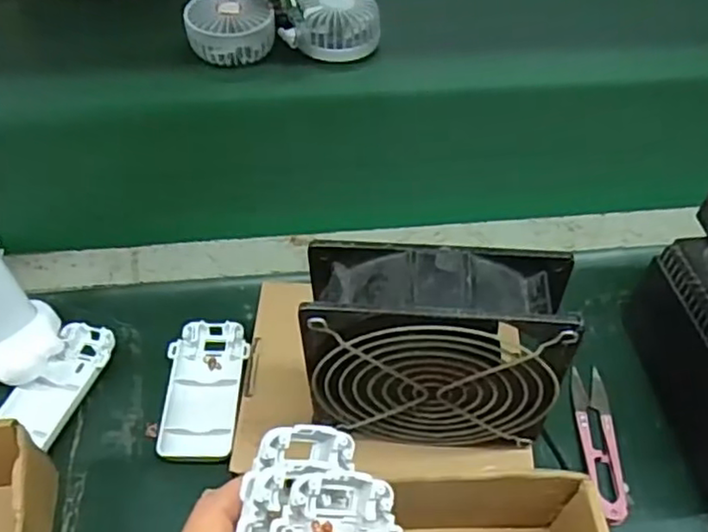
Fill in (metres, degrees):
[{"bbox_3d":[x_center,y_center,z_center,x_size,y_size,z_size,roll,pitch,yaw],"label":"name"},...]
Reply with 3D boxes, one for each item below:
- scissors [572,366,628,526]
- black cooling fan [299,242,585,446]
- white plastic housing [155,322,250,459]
[{"bbox_3d":[0.154,0.109,0.416,0.023,0.011,0.103,4,52,1],"label":"scissors"},{"bbox_3d":[0.037,0.041,0.325,0.116,0.109,0.046,4,52,1],"label":"black cooling fan"},{"bbox_3d":[-0.097,0.079,0.432,0.047,0.014,0.093,1,52,-2],"label":"white plastic housing"}]

